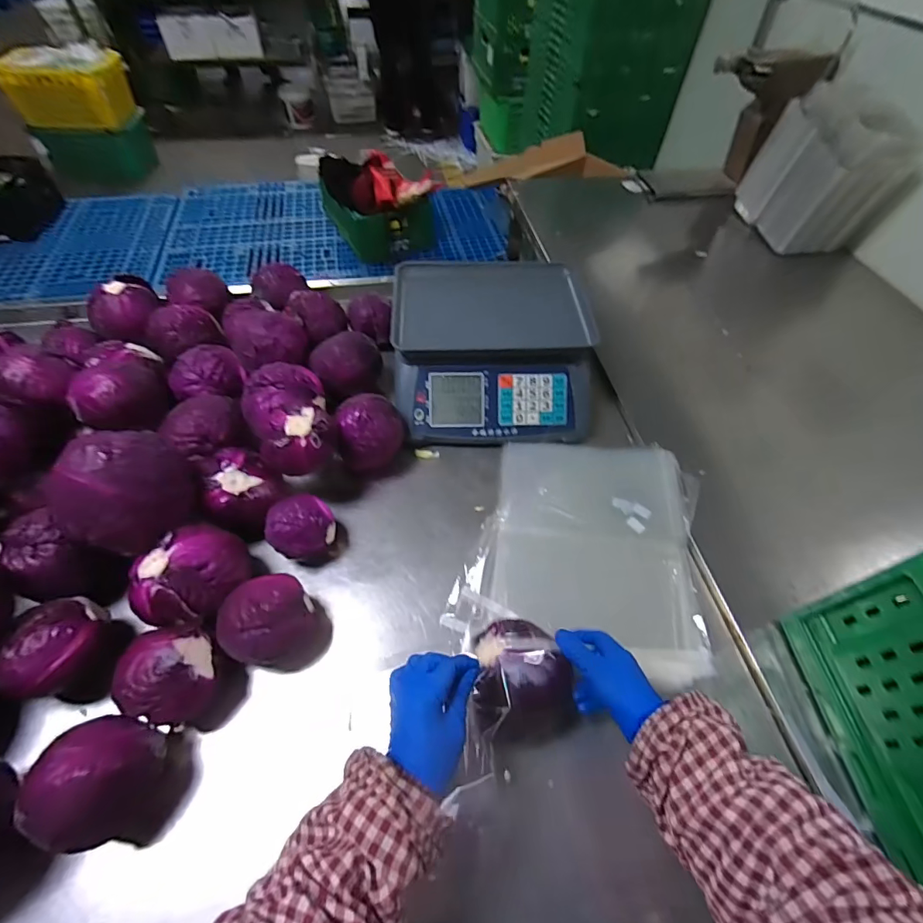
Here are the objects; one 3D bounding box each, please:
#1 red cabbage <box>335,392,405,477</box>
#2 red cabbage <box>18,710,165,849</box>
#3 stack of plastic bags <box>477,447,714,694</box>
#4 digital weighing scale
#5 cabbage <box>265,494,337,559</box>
[{"bbox_3d":[-0.137,-0.031,0.686,0.094,0.114,0.097,-7,55,-7],"label":"red cabbage"},{"bbox_3d":[-0.345,0.304,0.426,0.094,0.098,0.100,24,57,13],"label":"red cabbage"},{"bbox_3d":[0.194,0.108,0.640,0.288,0.027,0.326,11,55,5],"label":"stack of plastic bags"},{"bbox_3d":[0.049,-0.211,0.792,0.329,0.118,0.357,-1,55,-4],"label":"digital weighing scale"},{"bbox_3d":[-0.216,0.091,0.605,0.082,0.082,0.075,1,55,-2],"label":"cabbage"}]

